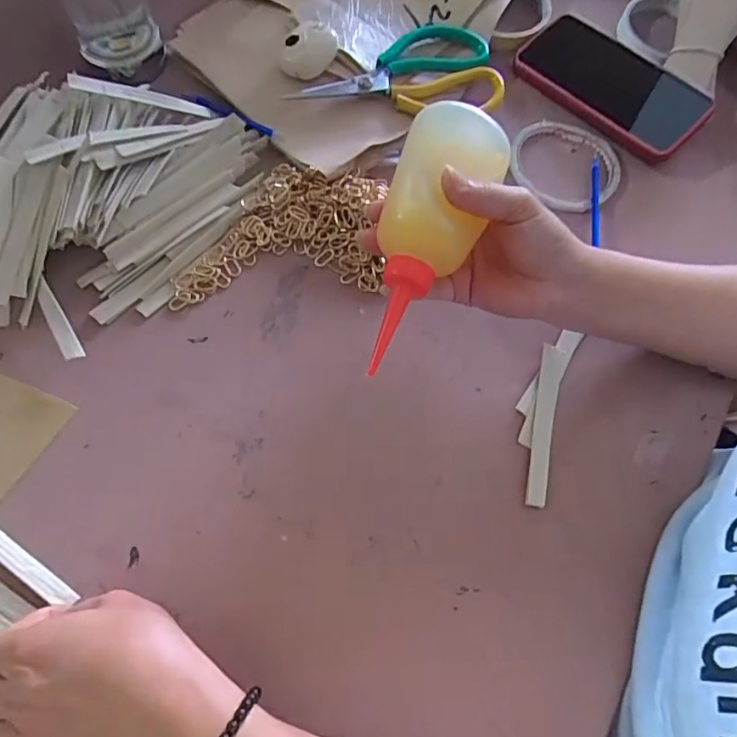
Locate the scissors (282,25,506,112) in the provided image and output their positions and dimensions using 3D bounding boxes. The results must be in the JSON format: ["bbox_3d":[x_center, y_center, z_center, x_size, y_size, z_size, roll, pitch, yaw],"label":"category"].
[{"bbox_3d":[0.025,-0.265,0.465,0.181,0.020,0.086,-6,71,-5],"label":"scissors"}]

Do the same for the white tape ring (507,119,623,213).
[{"bbox_3d":[0.168,-0.174,0.452,0.092,0.015,0.076,32,72,9],"label":"white tape ring"}]

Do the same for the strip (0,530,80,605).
[{"bbox_3d":[-0.234,0.113,0.336,0.114,0.004,0.013,34,69,9],"label":"strip"}]

